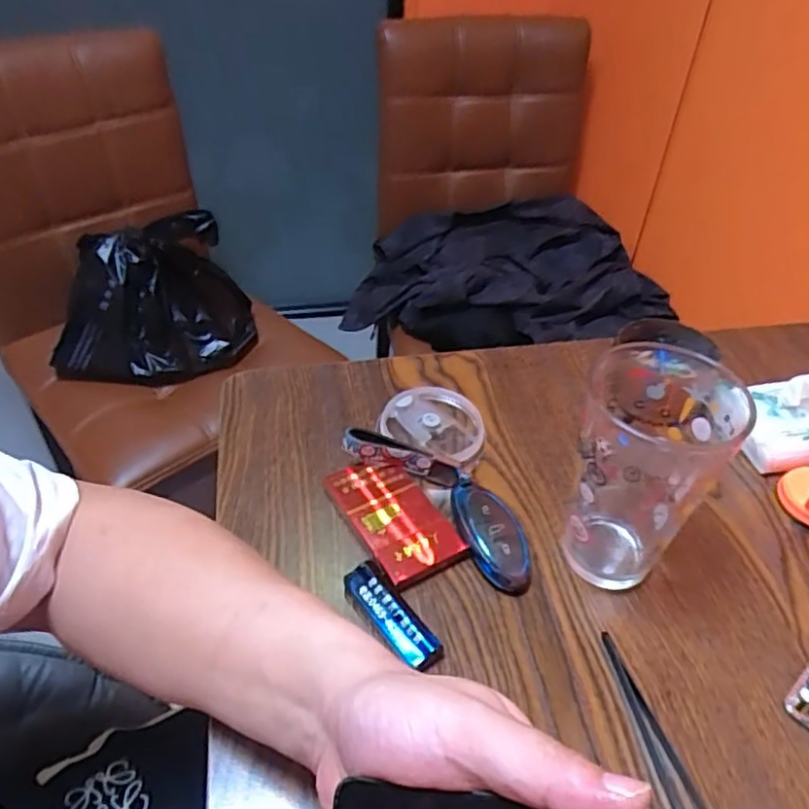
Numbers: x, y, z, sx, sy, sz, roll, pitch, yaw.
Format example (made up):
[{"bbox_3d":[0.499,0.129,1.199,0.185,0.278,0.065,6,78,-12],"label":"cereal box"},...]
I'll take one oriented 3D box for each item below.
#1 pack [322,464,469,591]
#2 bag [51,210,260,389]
[{"bbox_3d":[-0.007,0.077,0.447,0.057,0.013,0.099,-21,47,-24],"label":"pack"},{"bbox_3d":[-0.371,-0.156,0.962,0.300,0.240,0.133,-24,48,-26],"label":"bag"}]

